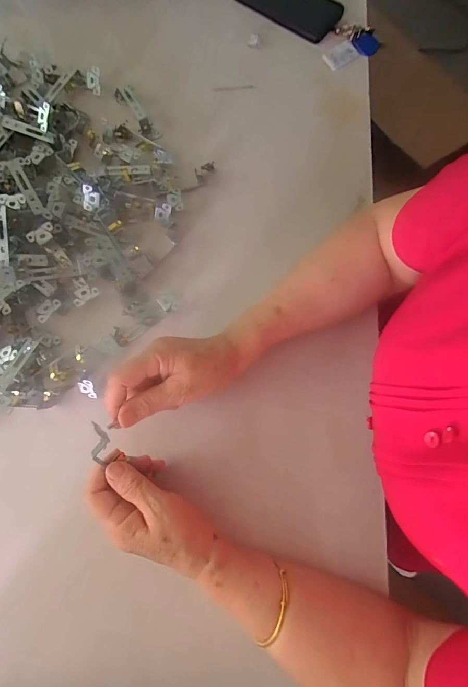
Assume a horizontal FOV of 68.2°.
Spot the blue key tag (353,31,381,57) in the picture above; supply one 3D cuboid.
[{"bbox_3d":[0.197,-0.444,0.515,0.045,0.025,0.010,9,34,-28],"label":"blue key tag"}]

